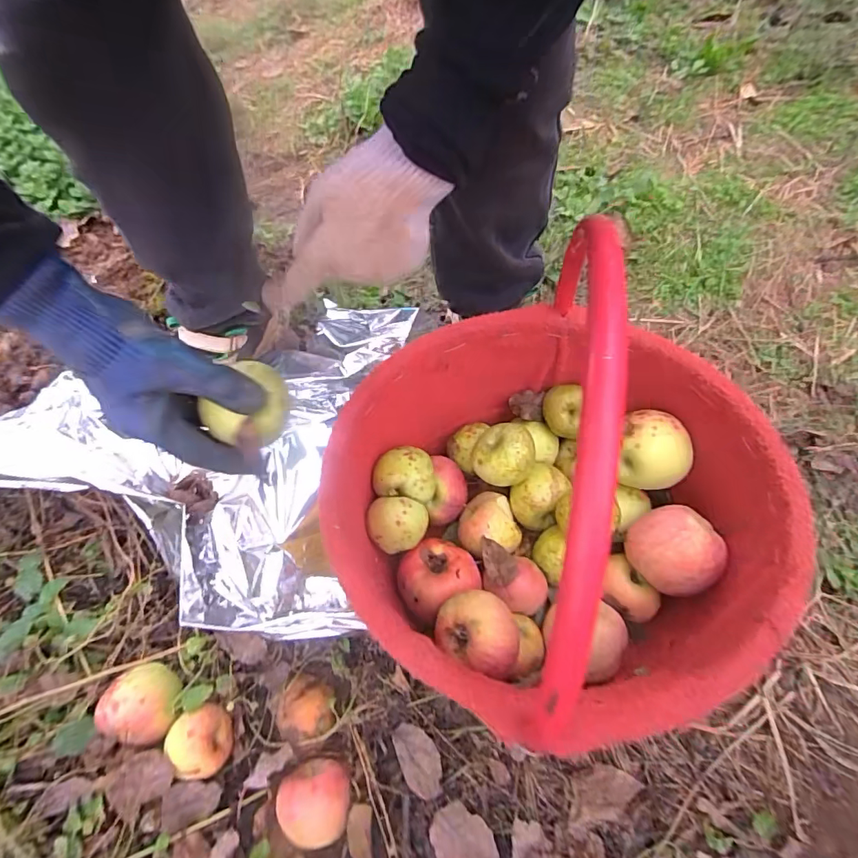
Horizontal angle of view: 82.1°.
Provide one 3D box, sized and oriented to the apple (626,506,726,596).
[{"bbox_3d":[0.235,0.110,0.468,0.081,0.064,0.066,37,70,23],"label":"apple"}]

